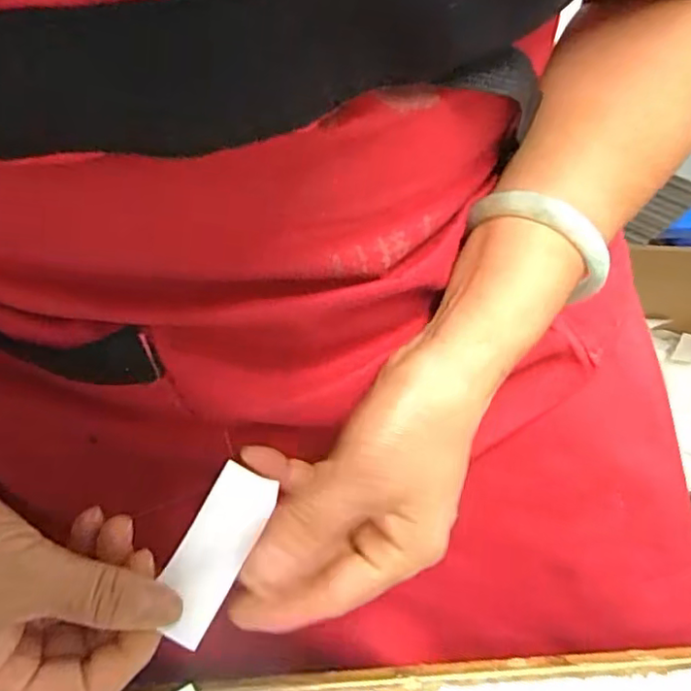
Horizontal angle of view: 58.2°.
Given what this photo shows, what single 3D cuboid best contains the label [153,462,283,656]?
[{"bbox_3d":[-0.057,0.086,0.264,0.029,0.004,0.072,21,64,14],"label":"label"}]

